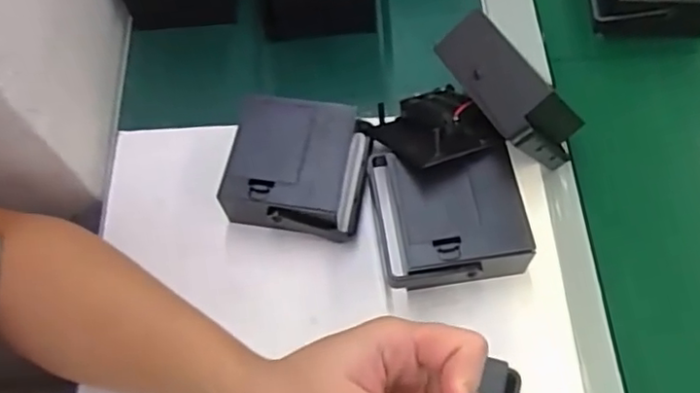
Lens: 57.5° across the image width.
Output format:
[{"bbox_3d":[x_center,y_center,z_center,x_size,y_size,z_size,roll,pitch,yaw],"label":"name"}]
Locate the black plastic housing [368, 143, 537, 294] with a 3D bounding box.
[{"bbox_3d":[0.065,0.014,0.422,0.092,0.043,0.094,-8,63,0],"label":"black plastic housing"}]

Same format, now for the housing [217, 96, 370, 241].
[{"bbox_3d":[-0.035,-0.021,0.445,0.092,0.041,0.089,9,64,8],"label":"housing"}]

